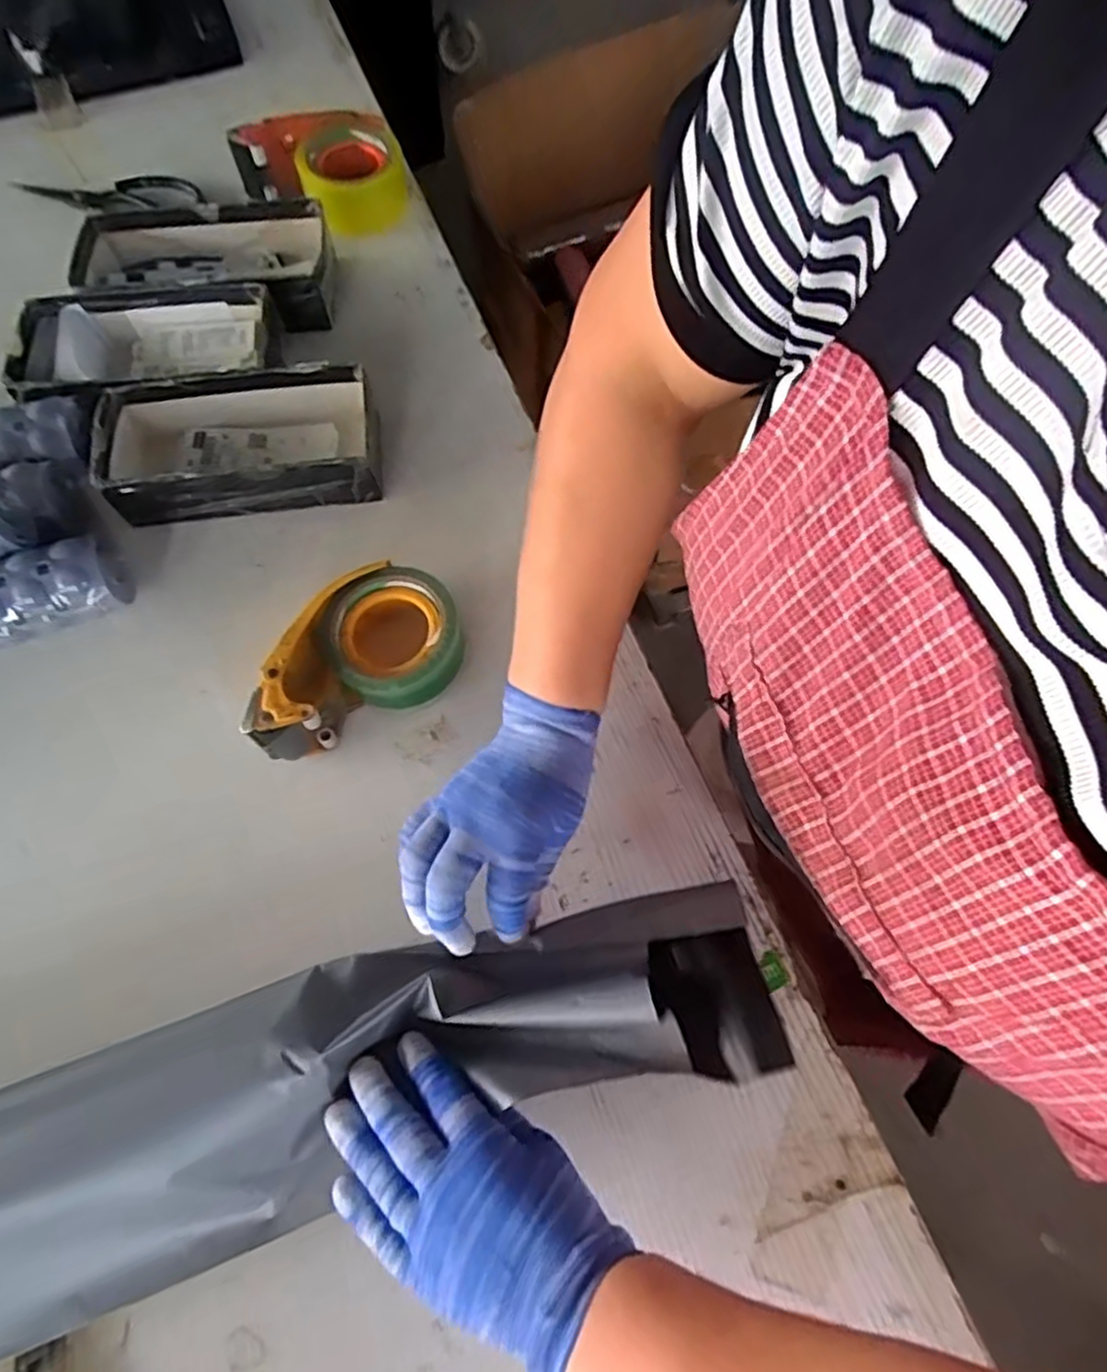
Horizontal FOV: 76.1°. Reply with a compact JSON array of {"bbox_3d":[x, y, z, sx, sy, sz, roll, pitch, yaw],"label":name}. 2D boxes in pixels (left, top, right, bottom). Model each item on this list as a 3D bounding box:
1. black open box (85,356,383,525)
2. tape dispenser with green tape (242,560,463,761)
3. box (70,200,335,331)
[{"bbox_3d":[-0.263,-0.202,0.601,0.229,0.057,0.113,-9,66,-4],"label":"black open box"},{"bbox_3d":[-0.145,-0.024,0.516,0.155,0.059,0.100,-22,67,-9],"label":"tape dispenser with green tape"},{"bbox_3d":[-0.331,-0.397,0.682,0.237,0.053,0.125,-6,66,-2],"label":"box"}]

